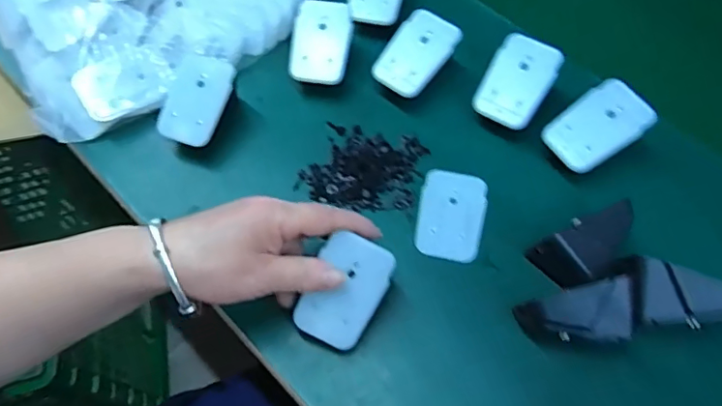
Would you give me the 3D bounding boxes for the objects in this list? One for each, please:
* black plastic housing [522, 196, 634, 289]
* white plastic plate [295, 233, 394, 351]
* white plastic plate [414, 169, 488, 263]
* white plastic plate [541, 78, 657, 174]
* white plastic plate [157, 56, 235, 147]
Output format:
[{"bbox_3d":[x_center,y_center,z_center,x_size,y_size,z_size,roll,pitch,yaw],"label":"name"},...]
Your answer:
[{"bbox_3d":[0.151,0.031,0.362,0.065,0.040,0.035,-24,66,-10],"label":"black plastic housing"},{"bbox_3d":[-0.010,0.056,0.341,0.046,0.004,0.069,24,95,-1],"label":"white plastic plate"},{"bbox_3d":[0.067,0.008,0.398,0.046,0.004,0.072,11,65,6],"label":"white plastic plate"},{"bbox_3d":[0.172,-0.056,0.395,0.071,0.006,0.048,-36,73,9],"label":"white plastic plate"},{"bbox_3d":[-0.129,-0.081,0.418,0.051,0.008,0.072,15,77,15],"label":"white plastic plate"}]

